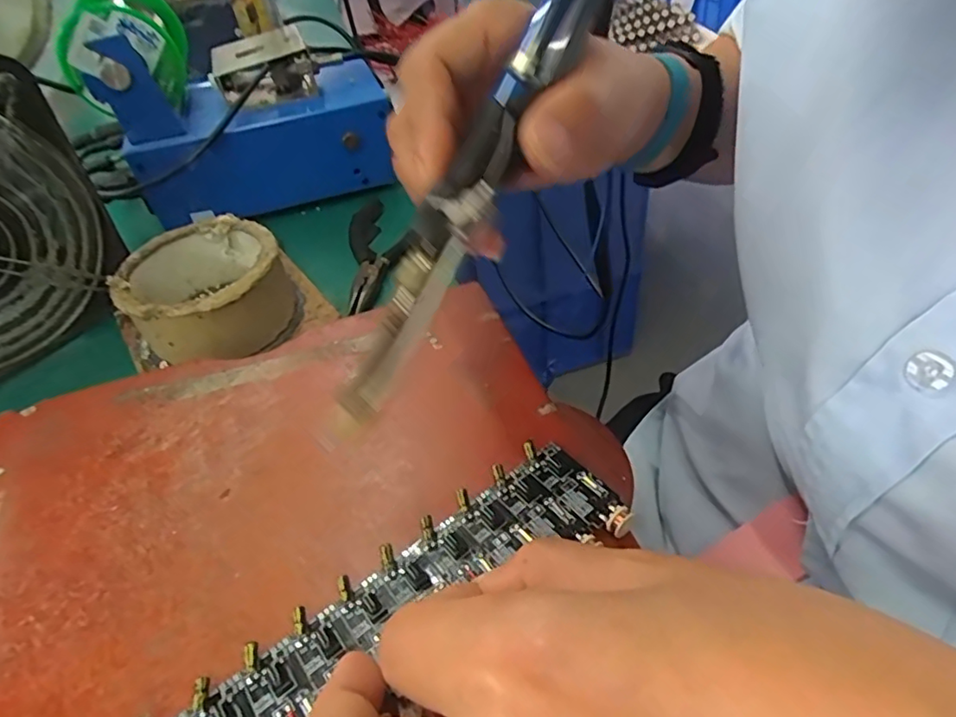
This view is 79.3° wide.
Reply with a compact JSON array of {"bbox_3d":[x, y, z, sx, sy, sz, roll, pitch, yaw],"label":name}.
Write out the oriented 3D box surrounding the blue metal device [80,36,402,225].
[{"bbox_3d":[-0.155,-0.167,0.411,0.179,0.106,0.065,-23,47,-17],"label":"blue metal device"}]

